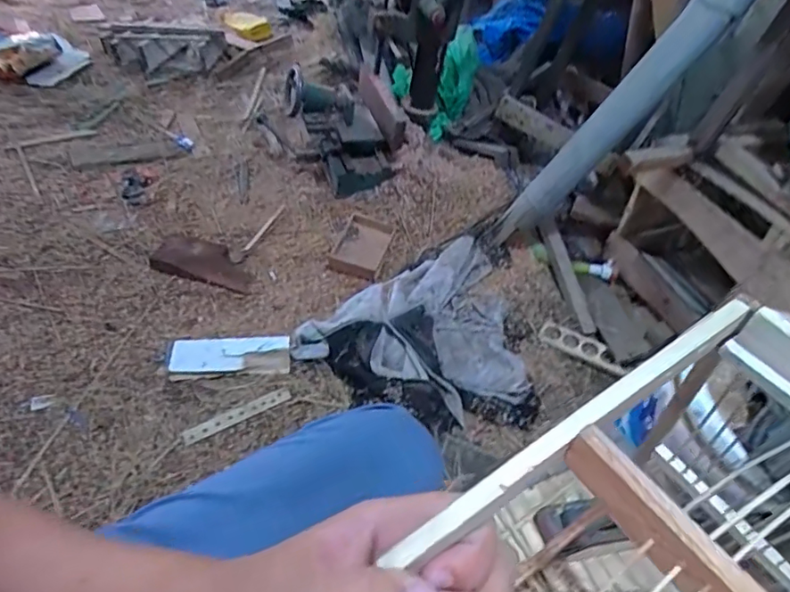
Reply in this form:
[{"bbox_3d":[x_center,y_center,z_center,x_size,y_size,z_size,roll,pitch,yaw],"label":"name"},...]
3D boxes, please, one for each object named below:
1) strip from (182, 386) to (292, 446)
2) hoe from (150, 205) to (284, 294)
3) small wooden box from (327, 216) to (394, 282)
[{"bbox_3d":[-0.286,0.218,0.966,0.196,0.007,0.027,-22,73,-26],"label":"strip"},{"bbox_3d":[-0.414,-0.141,1.240,0.235,0.036,0.283,10,47,-3],"label":"hoe"},{"bbox_3d":[-0.074,-0.126,1.252,0.121,0.040,0.177,19,47,6],"label":"small wooden box"}]

